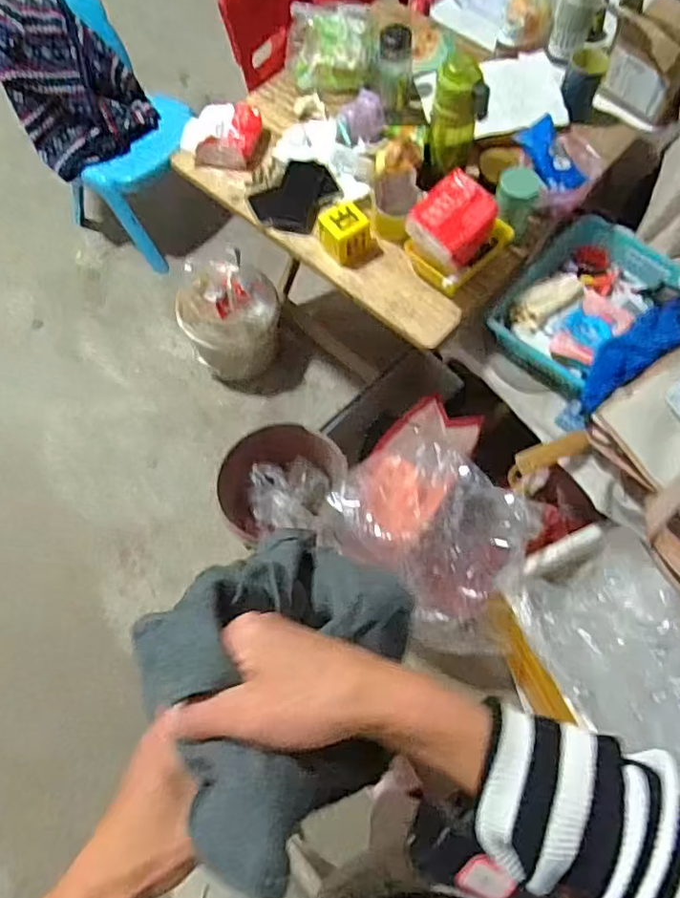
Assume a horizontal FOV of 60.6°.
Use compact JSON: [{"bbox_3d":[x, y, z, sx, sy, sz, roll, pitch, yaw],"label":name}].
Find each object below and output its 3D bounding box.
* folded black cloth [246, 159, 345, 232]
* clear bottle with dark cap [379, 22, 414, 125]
[{"bbox_3d":[-0.082,-0.472,1.076,0.132,0.034,0.145,24,70,11],"label":"folded black cloth"},{"bbox_3d":[0.105,-0.702,1.091,0.064,0.140,0.061,4,68,3],"label":"clear bottle with dark cap"}]

